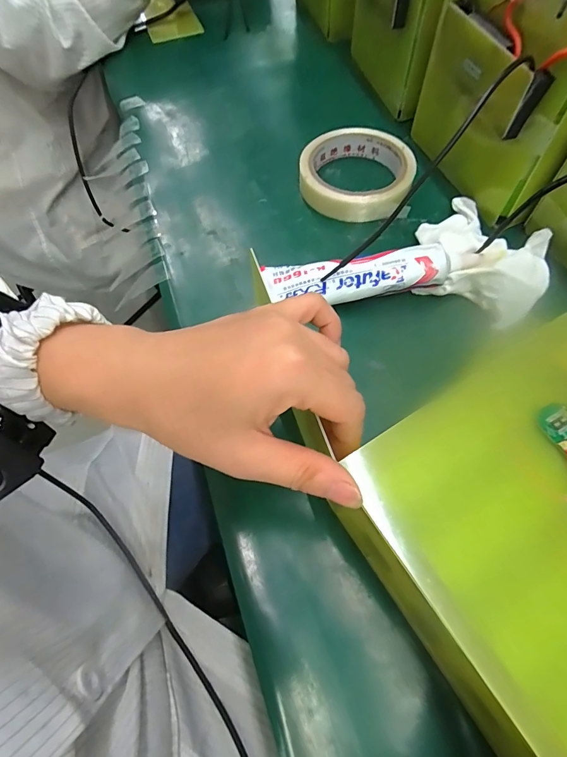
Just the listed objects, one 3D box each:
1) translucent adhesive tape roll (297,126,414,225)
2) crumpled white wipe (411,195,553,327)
[{"bbox_3d":[0.066,-0.184,0.352,0.095,0.027,0.094,-1,63,2],"label":"translucent adhesive tape roll"},{"bbox_3d":[0.152,-0.091,0.297,0.097,0.026,0.095,-1,63,2],"label":"crumpled white wipe"}]

